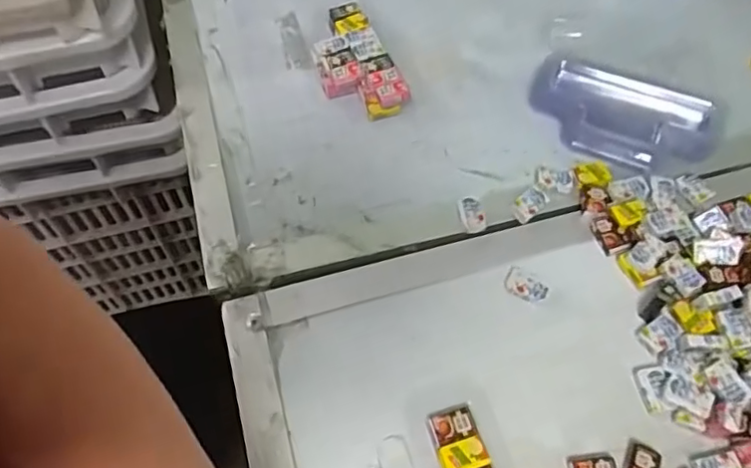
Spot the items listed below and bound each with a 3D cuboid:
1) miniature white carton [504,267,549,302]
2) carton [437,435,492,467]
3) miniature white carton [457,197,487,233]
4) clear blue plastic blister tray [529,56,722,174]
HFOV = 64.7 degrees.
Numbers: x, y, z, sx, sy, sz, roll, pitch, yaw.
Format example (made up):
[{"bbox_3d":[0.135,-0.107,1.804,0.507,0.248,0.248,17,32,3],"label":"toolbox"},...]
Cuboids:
[{"bbox_3d":[0.099,0.034,0.389,0.027,0.004,0.019,27,62,14],"label":"miniature white carton"},{"bbox_3d":[0.050,0.126,0.337,0.029,0.008,0.017,-16,61,-11],"label":"carton"},{"bbox_3d":[0.068,-0.013,0.417,0.018,0.010,0.024,-10,60,-7],"label":"miniature white carton"},{"bbox_3d":[0.188,-0.088,0.455,0.139,0.029,0.070,20,61,10],"label":"clear blue plastic blister tray"}]

